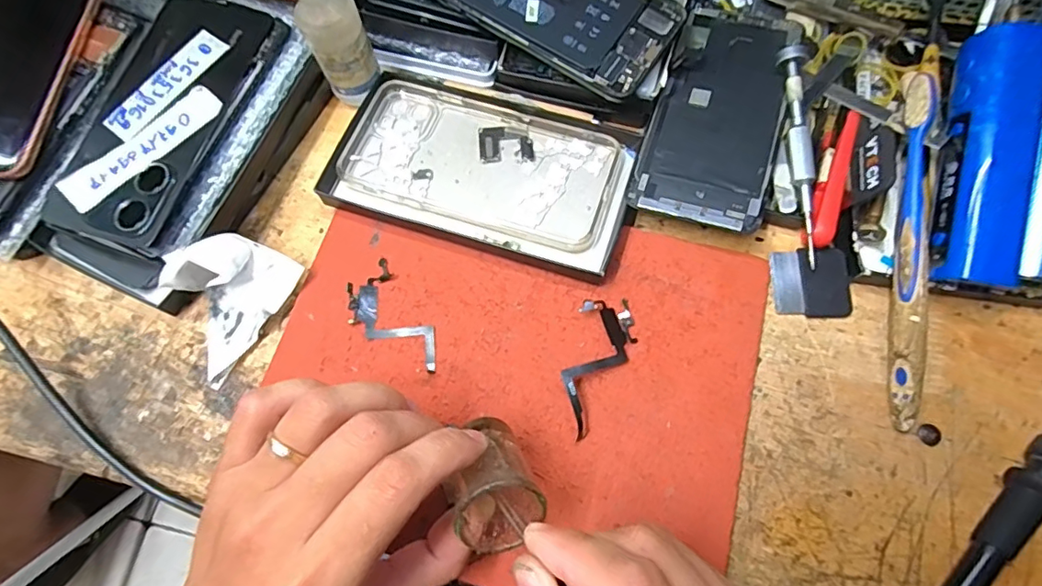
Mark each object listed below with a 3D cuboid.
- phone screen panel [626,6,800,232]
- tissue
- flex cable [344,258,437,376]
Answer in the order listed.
[{"bbox_3d":[0.116,-0.106,0.317,0.070,0.005,0.146,17,73,12],"label":"phone screen panel"},{"bbox_3d":[-0.168,0.001,0.299,0.053,0.034,0.076,32,77,12],"label":"tissue"},{"bbox_3d":[-0.072,0.017,0.303,0.034,0.004,0.071,-35,74,-8],"label":"flex cable"}]

